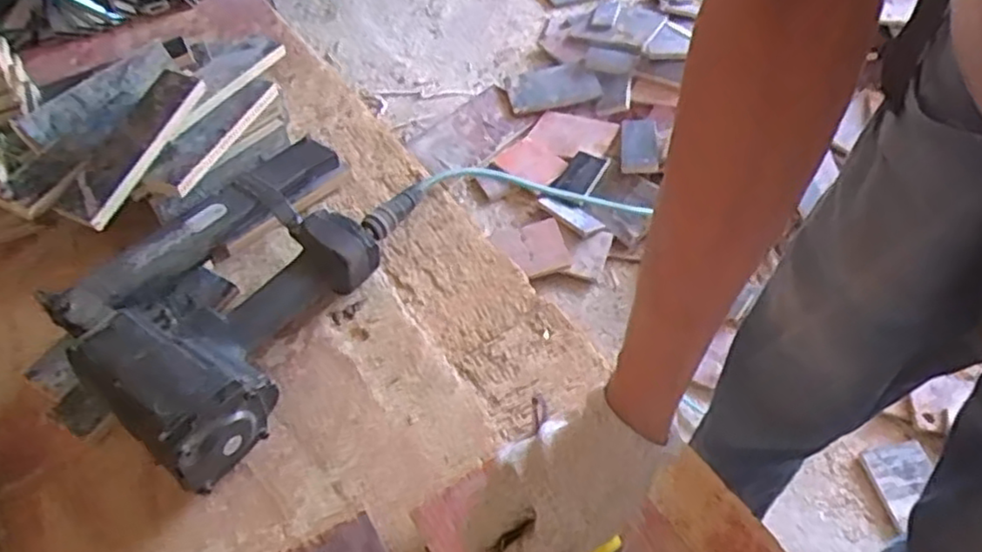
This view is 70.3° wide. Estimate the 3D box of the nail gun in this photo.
[{"bbox_3d":[-0.210,-0.003,0.616,0.214,0.085,0.330,25,57,20],"label":"nail gun"}]

